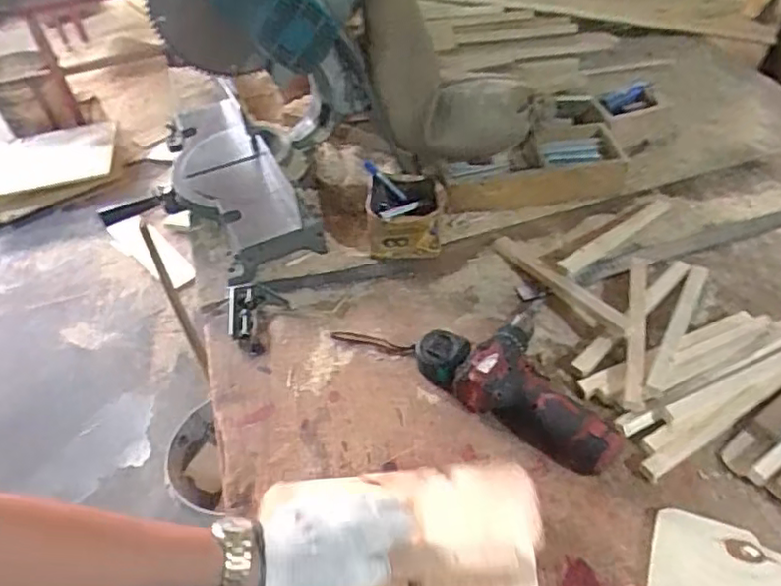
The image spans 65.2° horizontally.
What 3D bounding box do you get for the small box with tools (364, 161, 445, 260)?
[{"bbox_3d":[0.024,-0.123,0.937,0.116,0.076,0.130,-2,48,7],"label":"small box with tools"}]

